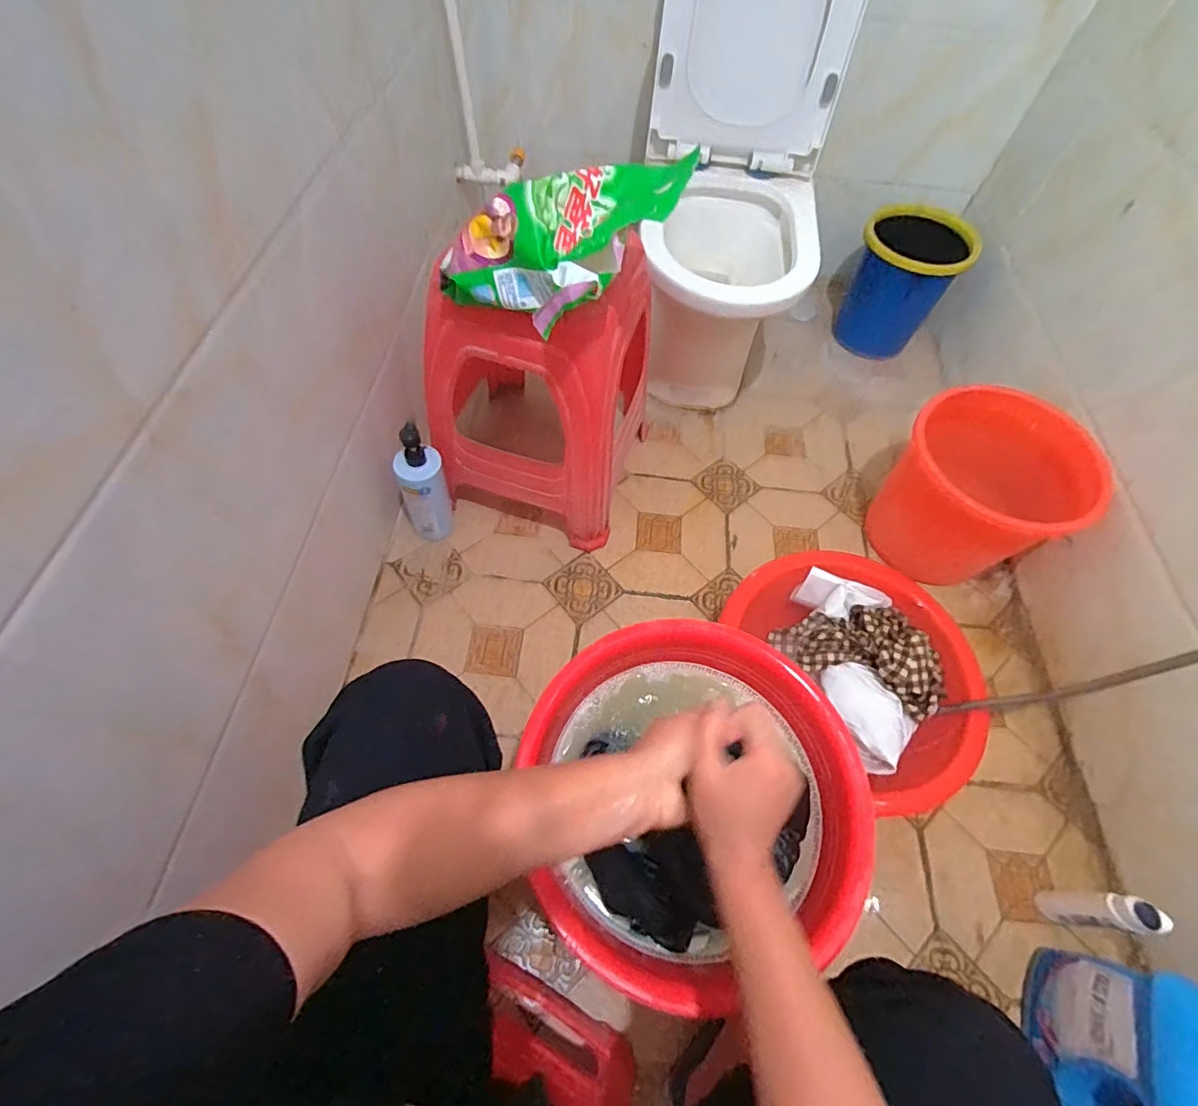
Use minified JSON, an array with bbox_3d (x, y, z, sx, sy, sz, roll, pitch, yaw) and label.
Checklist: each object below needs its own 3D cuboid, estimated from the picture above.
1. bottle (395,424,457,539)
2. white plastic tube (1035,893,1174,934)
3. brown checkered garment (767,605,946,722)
[{"bbox_3d":[-0.323,-0.109,1.001,0.085,0.272,0.074,-13,62,-10],"label":"bottle"},{"bbox_3d":[0.714,0.514,0.774,0.059,0.179,0.040,4,60,0],"label":"white plastic tube"},{"bbox_3d":[0.448,0.150,0.898,0.281,0.067,0.174,25,62,11],"label":"brown checkered garment"}]

